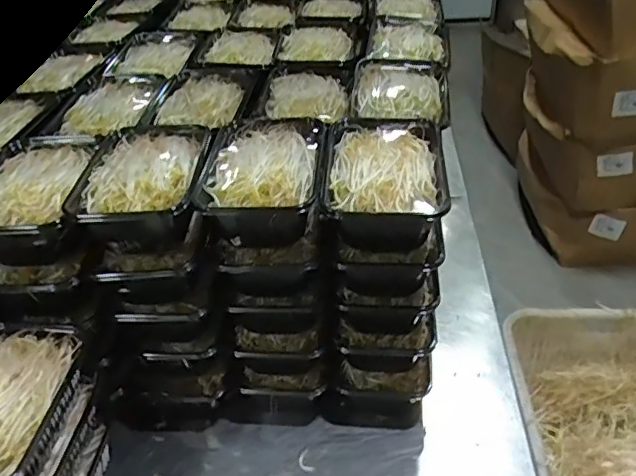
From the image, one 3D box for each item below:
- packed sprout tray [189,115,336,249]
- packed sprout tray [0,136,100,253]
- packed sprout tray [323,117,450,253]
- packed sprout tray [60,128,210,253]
[{"bbox_3d":[-0.053,-0.057,0.615,0.130,0.076,0.187,-2,38,2],"label":"packed sprout tray"},{"bbox_3d":[-0.310,-0.051,0.613,0.123,0.045,0.177,-6,38,-2],"label":"packed sprout tray"},{"bbox_3d":[0.073,-0.059,0.596,0.118,0.071,0.168,2,39,7],"label":"packed sprout tray"},{"bbox_3d":[-0.185,-0.057,0.614,0.131,0.065,0.179,-5,38,-2],"label":"packed sprout tray"}]

